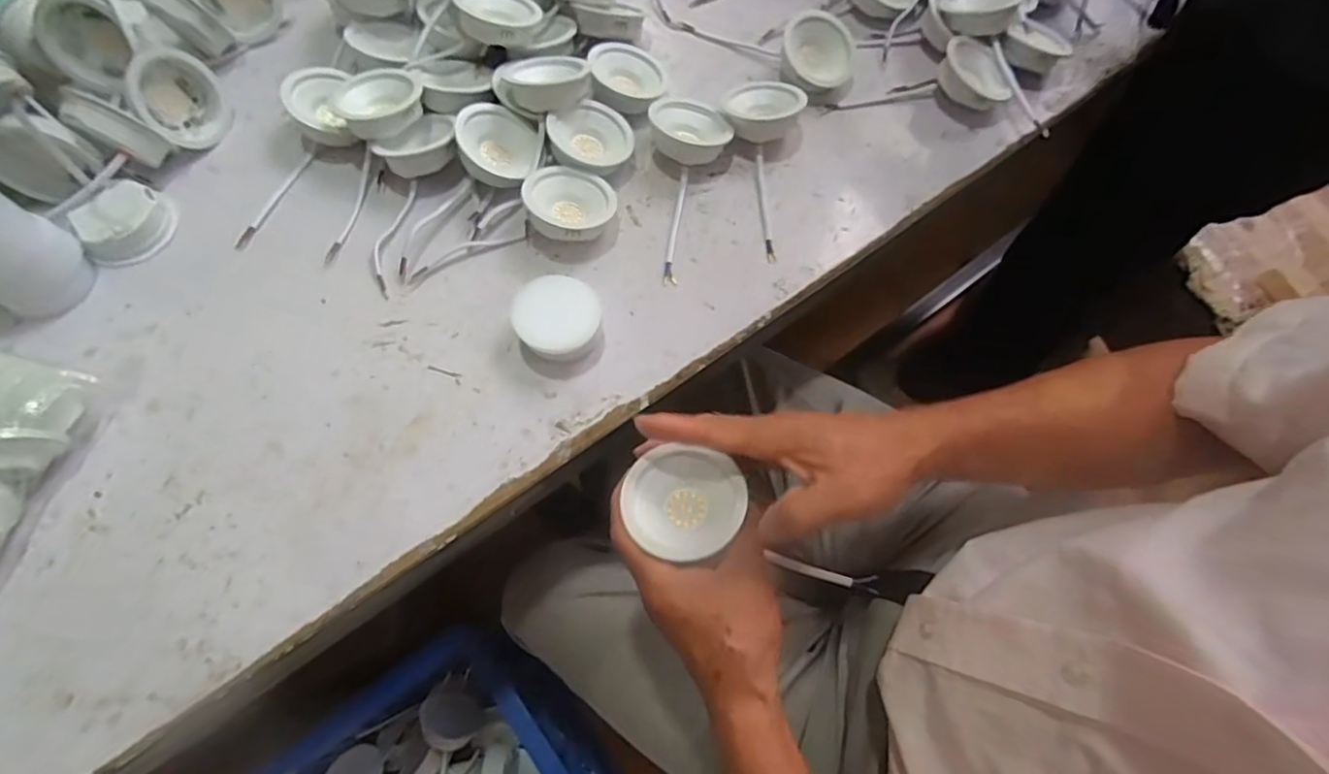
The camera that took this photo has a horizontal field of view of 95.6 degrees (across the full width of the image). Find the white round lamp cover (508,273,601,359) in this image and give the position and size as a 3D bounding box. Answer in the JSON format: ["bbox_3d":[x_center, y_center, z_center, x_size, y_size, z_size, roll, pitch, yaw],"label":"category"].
[{"bbox_3d":[-0.077,-0.047,0.439,0.057,0.037,0.060,1,67,-2],"label":"white round lamp cover"}]

